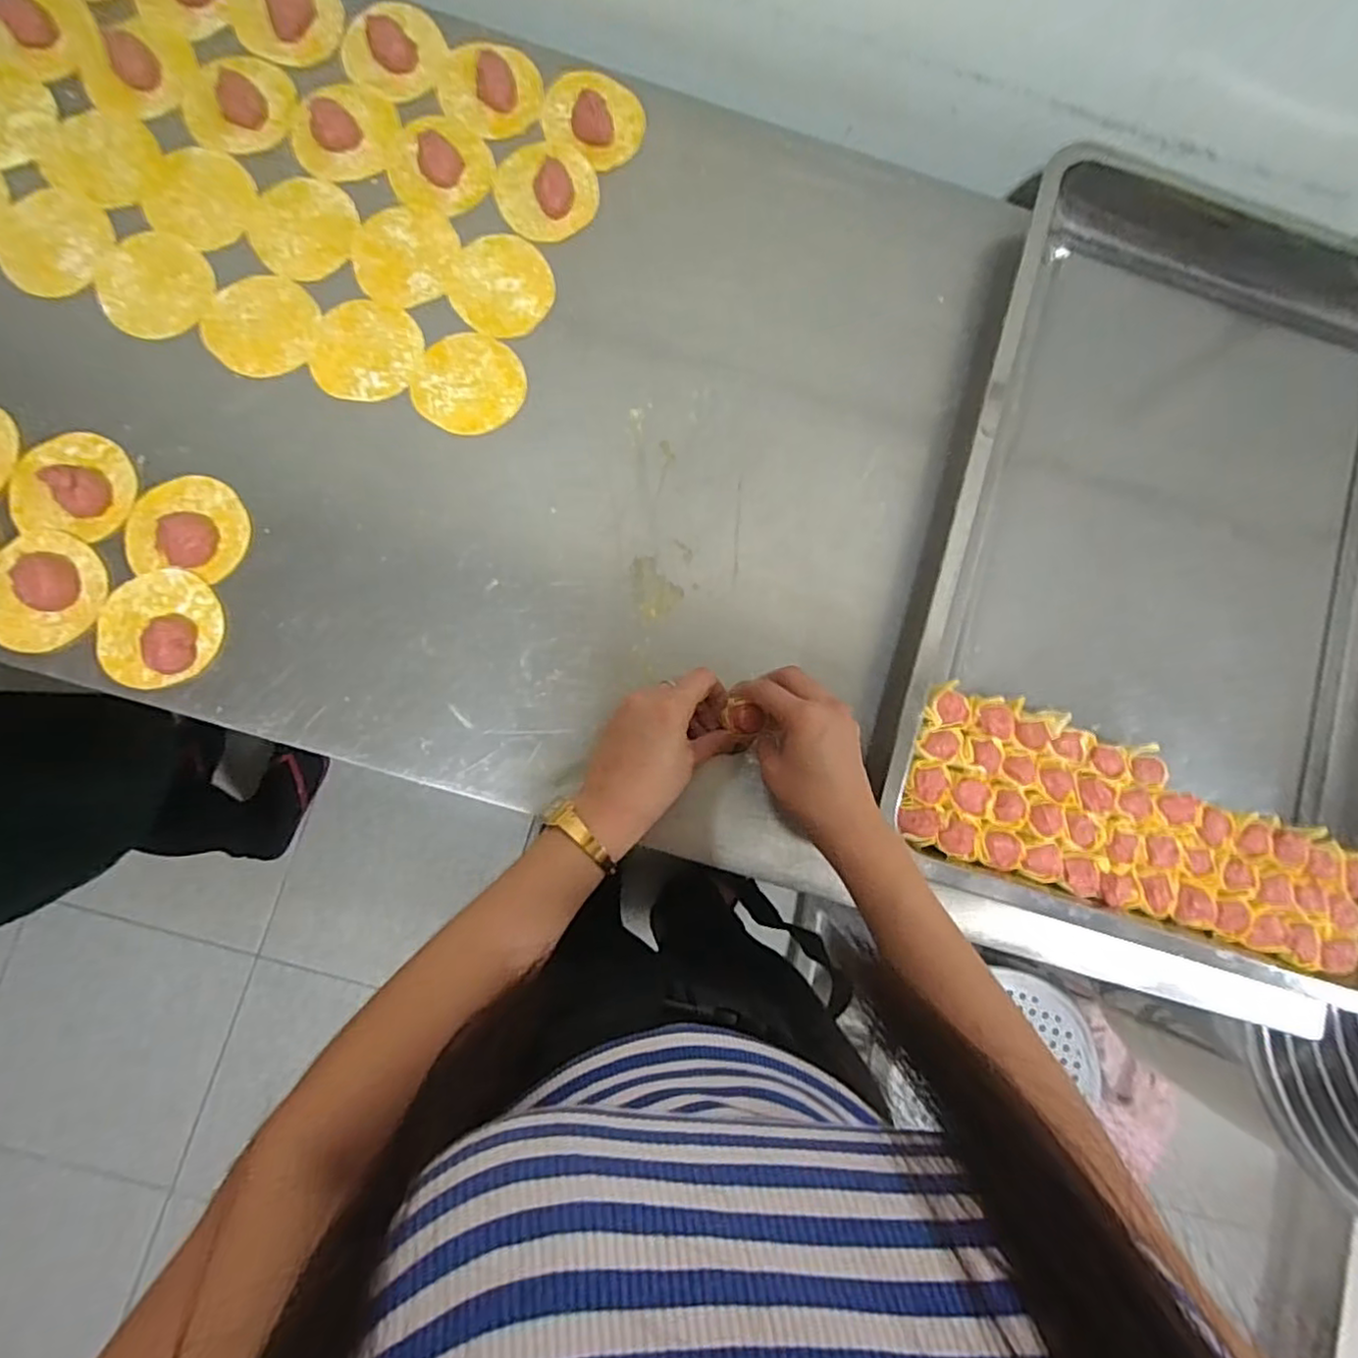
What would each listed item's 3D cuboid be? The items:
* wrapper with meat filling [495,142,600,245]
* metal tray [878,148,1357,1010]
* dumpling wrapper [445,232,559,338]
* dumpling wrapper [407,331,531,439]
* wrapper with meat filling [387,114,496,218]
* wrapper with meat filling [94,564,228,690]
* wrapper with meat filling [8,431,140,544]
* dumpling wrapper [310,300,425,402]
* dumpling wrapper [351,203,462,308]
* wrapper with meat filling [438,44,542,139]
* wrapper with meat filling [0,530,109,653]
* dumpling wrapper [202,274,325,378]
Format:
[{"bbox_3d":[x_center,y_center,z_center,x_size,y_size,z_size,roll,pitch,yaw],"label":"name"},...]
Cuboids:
[{"bbox_3d":[-0.107,-0.396,0.529,0.080,0.023,0.083,1,82,-4],"label":"wrapper with meat filling"},{"bbox_3d":[0.401,-0.107,0.527,0.388,0.062,0.603,17,82,-2],"label":"metal tray"},{"bbox_3d":[-0.140,-0.311,0.528,0.078,0.004,0.085,1,82,-4],"label":"dumpling wrapper"},{"bbox_3d":[-0.162,-0.229,0.516,0.082,0.004,0.080,1,82,-4],"label":"dumpling wrapper"},{"bbox_3d":[-0.190,-0.414,0.528,0.078,0.018,0.081,1,82,-4],"label":"wrapper with meat filling"},{"bbox_3d":[-0.367,-0.037,0.465,0.075,0.018,0.084,0,82,-4],"label":"wrapper with meat filling"},{"bbox_3d":[-0.432,-0.140,0.463,0.074,0.030,0.079,25,81,-1],"label":"wrapper with meat filling"},{"bbox_3d":[-0.241,-0.252,0.512,0.078,0.004,0.080,1,83,-6],"label":"dumpling wrapper"},{"bbox_3d":[-0.216,-0.335,0.523,0.075,0.004,0.088,16,82,-2],"label":"dumpling wrapper"},{"bbox_3d":[-0.154,-0.481,0.540,0.079,0.027,0.072,4,82,-4],"label":"wrapper with meat filling"},{"bbox_3d":[-0.445,-0.063,0.459,0.074,0.020,0.080,1,82,-4],"label":"wrapper with meat filling"},{"bbox_3d":[-0.319,-0.270,0.510,0.079,0.004,0.079,1,82,-4],"label":"dumpling wrapper"}]

